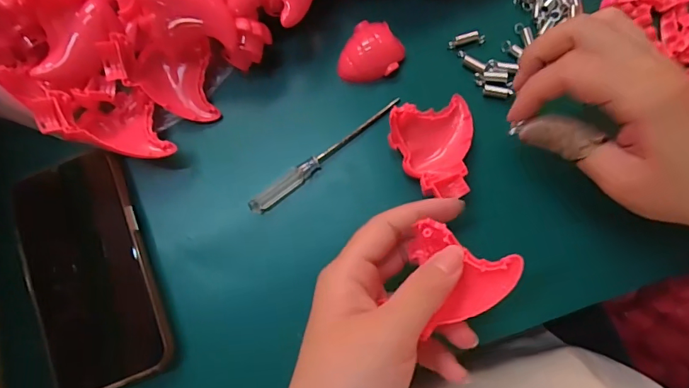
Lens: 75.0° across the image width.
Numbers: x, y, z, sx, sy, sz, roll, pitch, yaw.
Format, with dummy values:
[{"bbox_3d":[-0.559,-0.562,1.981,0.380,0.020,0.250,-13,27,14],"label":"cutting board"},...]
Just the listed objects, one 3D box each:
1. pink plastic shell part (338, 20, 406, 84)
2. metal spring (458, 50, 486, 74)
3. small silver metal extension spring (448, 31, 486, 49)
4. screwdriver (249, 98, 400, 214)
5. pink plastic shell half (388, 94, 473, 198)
[{"bbox_3d":[0.019,-0.094,0.301,0.037,0.012,0.042,24,82,6],"label":"pink plastic shell part"},{"bbox_3d":[0.084,-0.088,0.300,0.021,0.005,0.007,39,85,6],"label":"metal spring"},{"bbox_3d":[0.083,-0.104,0.302,0.024,0.007,0.007,-10,82,0],"label":"small silver metal extension spring"},{"bbox_3d":[-0.012,-0.026,0.296,0.118,0.009,0.010,-37,81,-4],"label":"screwdriver"},{"bbox_3d":[0.060,-0.029,0.282,0.054,0.023,0.062,-17,80,-1],"label":"pink plastic shell half"}]

